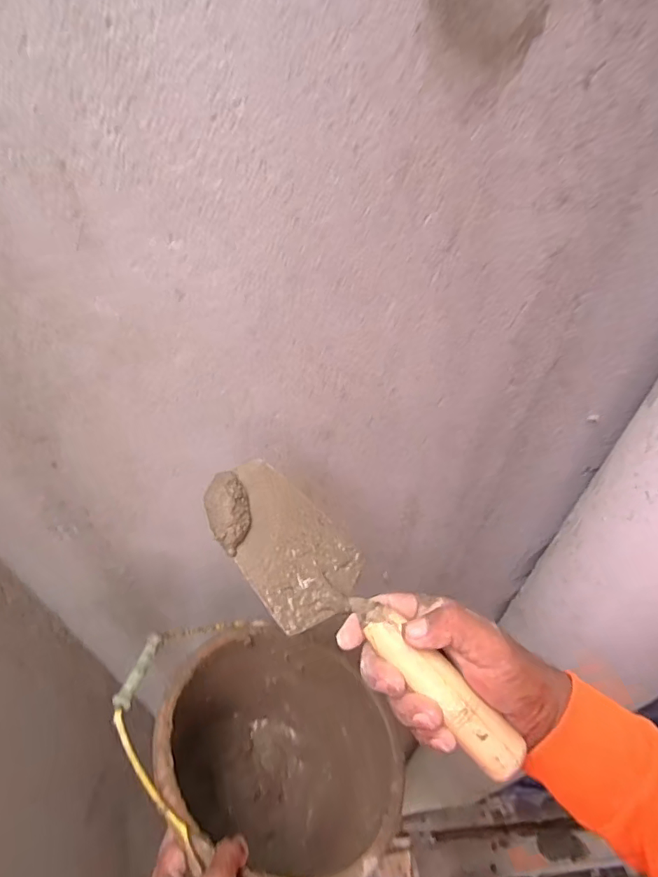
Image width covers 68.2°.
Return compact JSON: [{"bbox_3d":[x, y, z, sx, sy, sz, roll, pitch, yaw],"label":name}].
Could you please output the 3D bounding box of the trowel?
[{"bbox_3d":[0.016,0.126,0.362,0.082,0.050,0.275,-34,57,-28],"label":"trowel"}]

